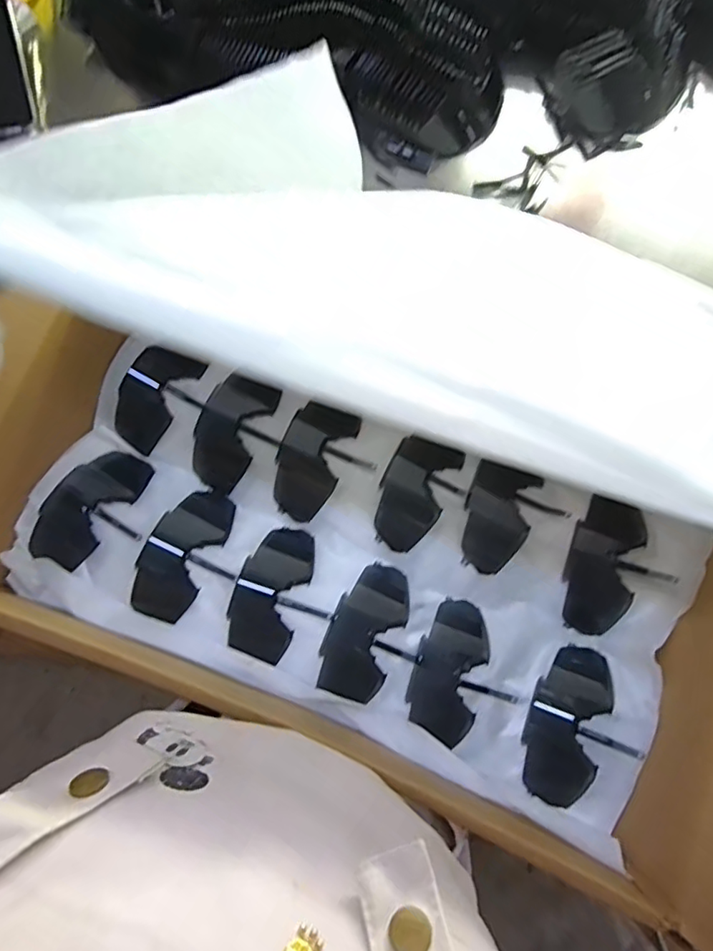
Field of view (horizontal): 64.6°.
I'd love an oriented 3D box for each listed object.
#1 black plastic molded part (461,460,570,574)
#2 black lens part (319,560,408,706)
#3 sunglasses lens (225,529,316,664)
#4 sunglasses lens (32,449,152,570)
[{"bbox_3d":[0.137,0.041,0.514,0.081,0.017,0.099,25,81,5],"label":"black plastic molded part"},{"bbox_3d":[0.008,0.140,0.508,0.061,0.036,0.122,22,80,5],"label":"black lens part"},{"bbox_3d":[-0.077,0.105,0.516,0.058,0.034,0.116,16,80,4],"label":"sunglasses lens"},{"bbox_3d":[-0.242,0.026,0.518,0.056,0.029,0.119,31,64,6],"label":"sunglasses lens"}]

